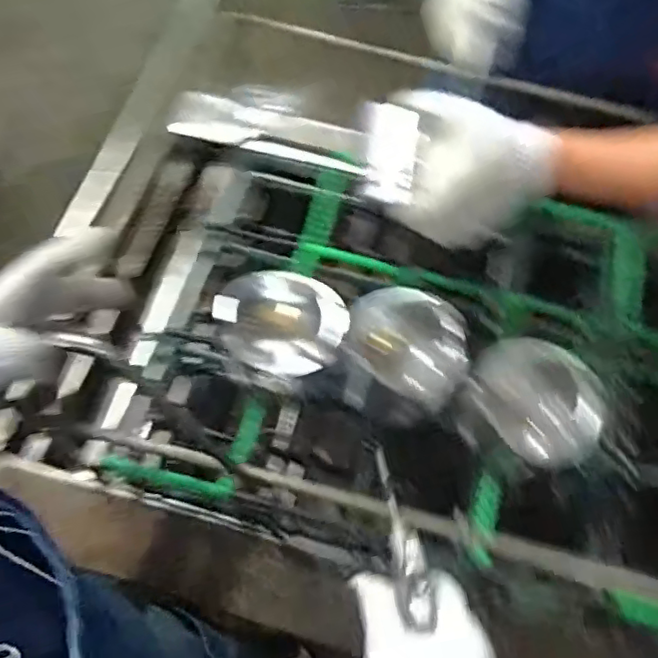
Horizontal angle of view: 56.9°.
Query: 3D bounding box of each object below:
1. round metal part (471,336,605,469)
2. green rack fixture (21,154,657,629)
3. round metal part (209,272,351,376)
[{"bbox_3d":[0.212,0.065,0.601,0.114,0.048,0.127,-33,71,-17],"label":"round metal part"},{"bbox_3d":[0.163,0.024,0.714,0.874,0.204,0.468,12,64,3],"label":"green rack fixture"},{"bbox_3d":[-0.048,-0.001,0.623,0.115,0.072,0.121,1,64,-3],"label":"round metal part"}]

